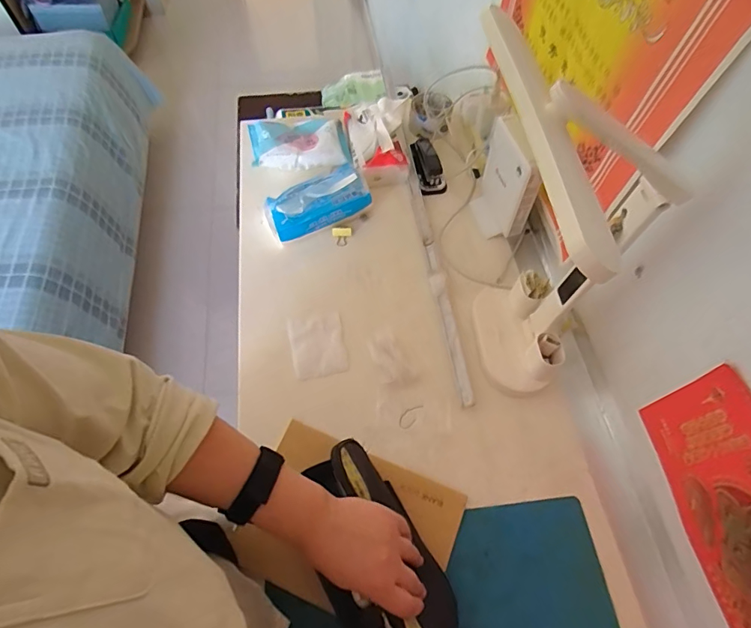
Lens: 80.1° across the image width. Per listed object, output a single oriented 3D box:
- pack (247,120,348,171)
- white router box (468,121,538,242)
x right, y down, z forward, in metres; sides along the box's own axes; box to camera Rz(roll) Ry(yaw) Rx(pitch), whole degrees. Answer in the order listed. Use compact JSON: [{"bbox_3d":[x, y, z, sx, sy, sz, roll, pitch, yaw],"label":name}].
[{"bbox_3d":[-0.142,-0.317,0.824,0.171,0.036,0.100,-9,62,-7],"label":"pack"},{"bbox_3d":[0.199,-0.205,0.704,0.044,0.157,0.123,-11,62,-8],"label":"white router box"}]

